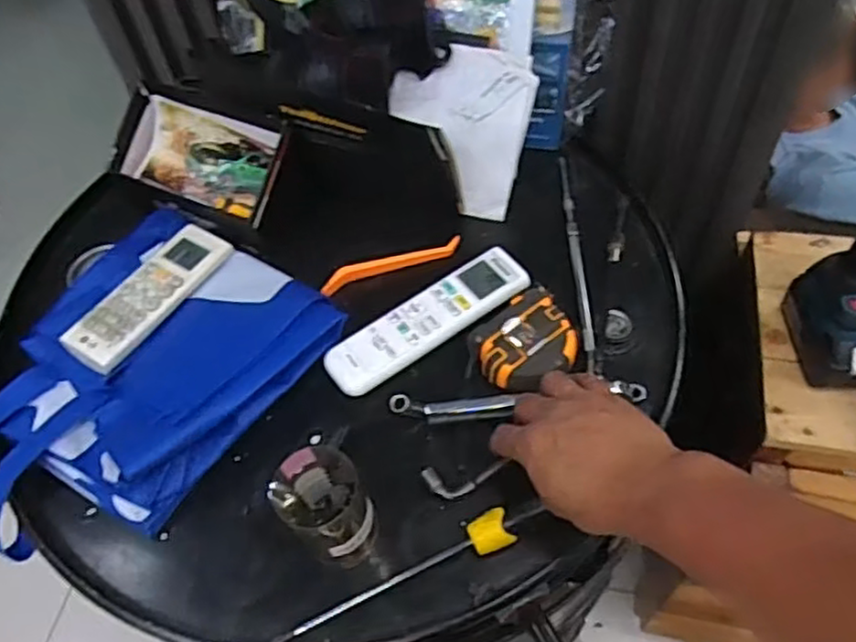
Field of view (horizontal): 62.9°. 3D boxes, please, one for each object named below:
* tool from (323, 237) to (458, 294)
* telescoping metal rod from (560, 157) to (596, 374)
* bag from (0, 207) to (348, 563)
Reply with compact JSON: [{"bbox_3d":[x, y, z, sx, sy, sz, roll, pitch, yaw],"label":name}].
[{"bbox_3d":[-0.032,-0.051,0.616,0.127,0.012,0.018,-20,55,-9],"label":"tool"},{"bbox_3d":[0.130,-0.057,0.611,0.010,0.006,0.238,-2,54,4],"label":"telescoping metal rod"},{"bbox_3d":[-0.245,0.038,0.560,0.241,0.041,0.290,32,63,24],"label":"bag"}]

